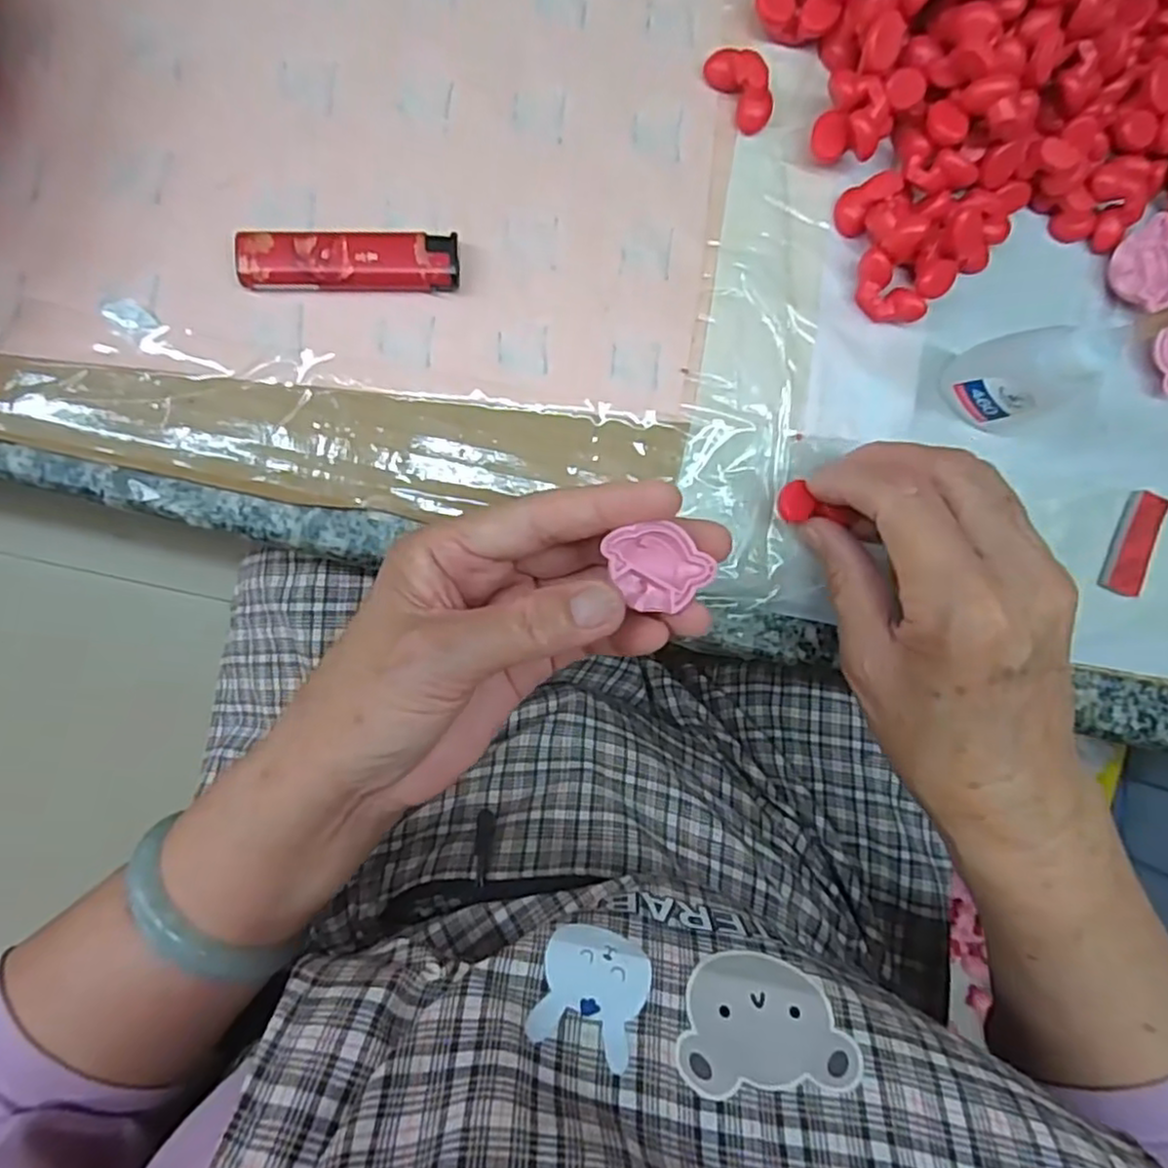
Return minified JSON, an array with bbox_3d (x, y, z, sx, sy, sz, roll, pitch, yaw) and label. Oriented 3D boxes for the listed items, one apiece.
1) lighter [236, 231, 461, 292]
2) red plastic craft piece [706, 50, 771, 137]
[{"bbox_3d":[-0.083,-0.114,0.248,0.074,0.012,0.019,-5,90,-6],"label":"lighter"},{"bbox_3d":[0.060,-0.188,0.262,0.013,0.015,0.031,-35,93,-5],"label":"red plastic craft piece"}]

